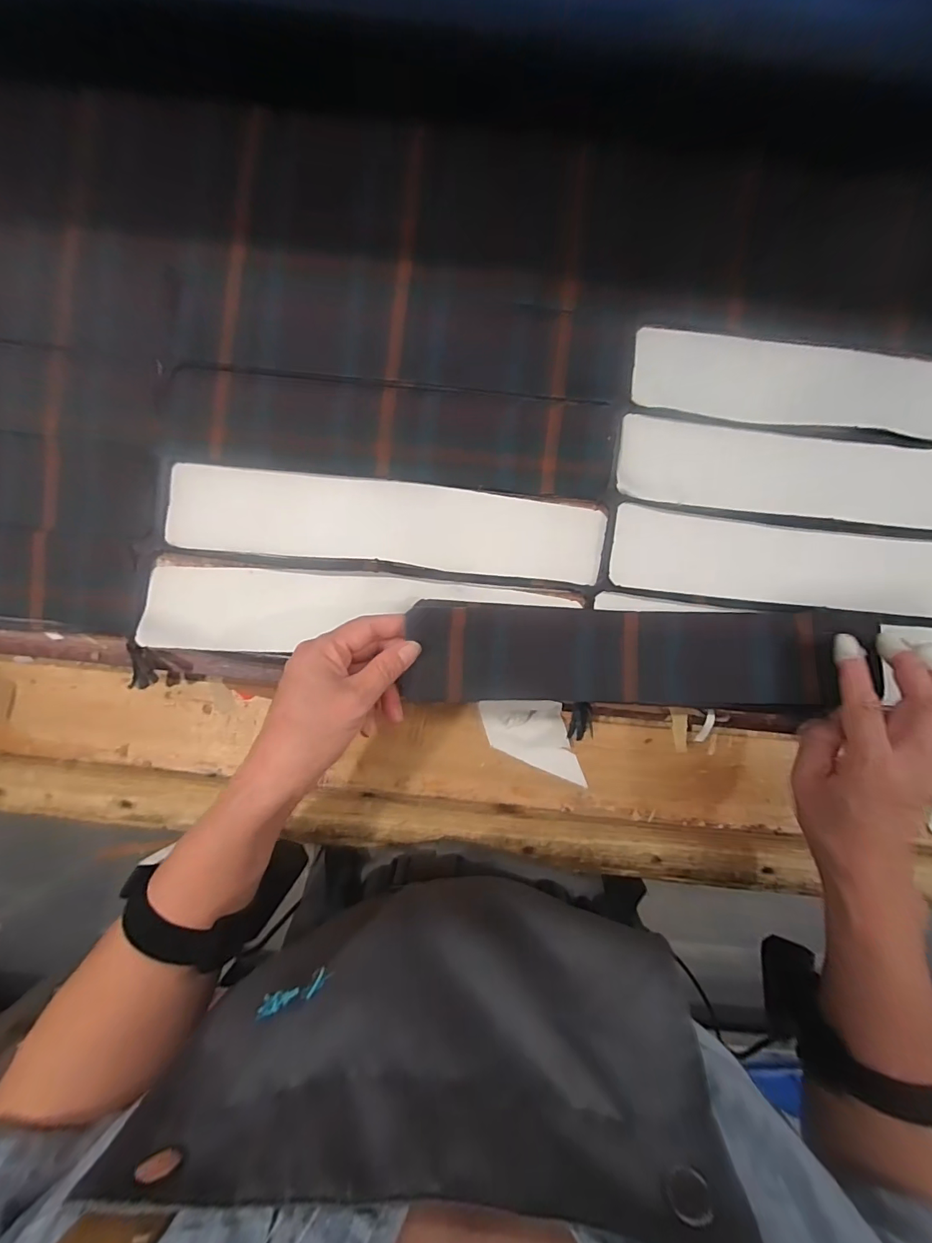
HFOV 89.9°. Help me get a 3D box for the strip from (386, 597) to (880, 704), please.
[{"bbox_3d":[0.130,0.027,0.361,0.349,0.030,0.075,1,93,-2],"label":"strip"}]

